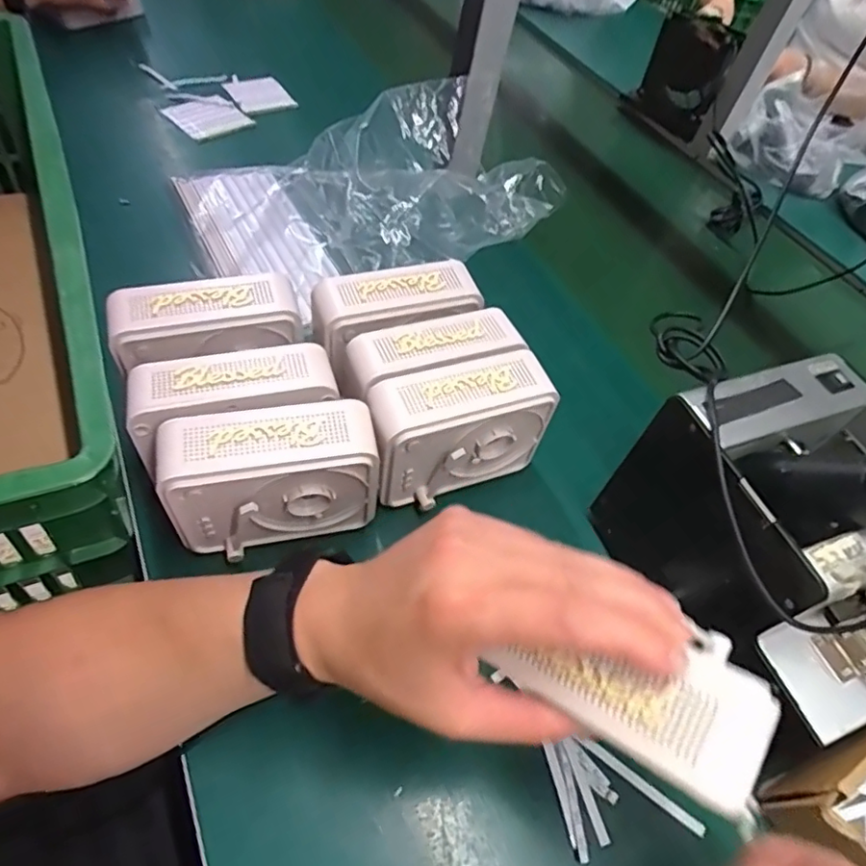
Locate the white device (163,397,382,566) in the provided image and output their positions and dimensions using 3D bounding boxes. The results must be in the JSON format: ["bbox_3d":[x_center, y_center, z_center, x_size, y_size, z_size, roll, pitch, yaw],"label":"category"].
[{"bbox_3d":[-0.101,0.031,0.371,0.126,0.092,0.054,-10,55,-16],"label":"white device"}]

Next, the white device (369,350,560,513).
[{"bbox_3d":[0.016,0.000,0.411,0.125,0.092,0.053,-17,58,-20],"label":"white device"}]

